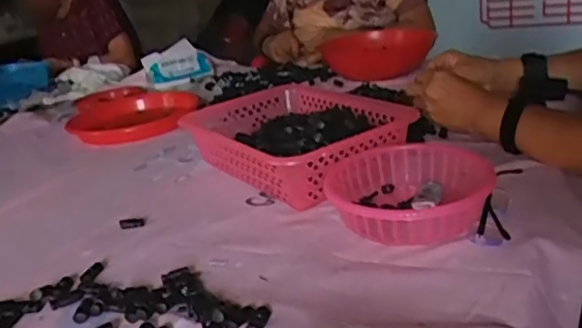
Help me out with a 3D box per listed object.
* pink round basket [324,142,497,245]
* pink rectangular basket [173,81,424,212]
[{"bbox_3d":[0.119,0.033,0.626,0.164,0.061,0.175,-6,22,2],"label":"pink round basket"},{"bbox_3d":[0.005,-0.031,0.794,0.212,0.088,0.307,-21,26,-31],"label":"pink rectangular basket"}]

